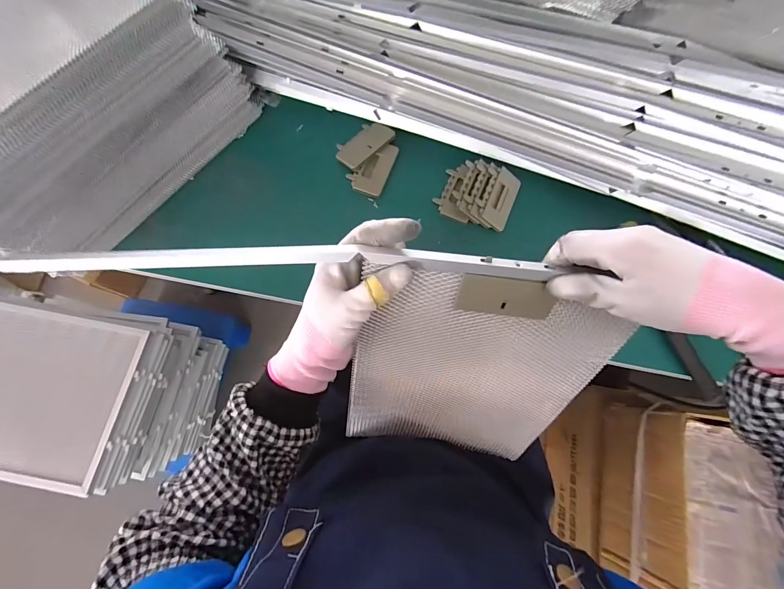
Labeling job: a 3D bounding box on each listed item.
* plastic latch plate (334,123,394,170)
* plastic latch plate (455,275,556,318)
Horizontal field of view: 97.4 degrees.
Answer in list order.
[{"bbox_3d":[-0.043,-0.226,0.519,0.087,0.011,0.052,-42,81,-10],"label":"plastic latch plate"},{"bbox_3d":[0.102,0.003,0.303,0.086,0.043,0.005,4,37,-2],"label":"plastic latch plate"}]

